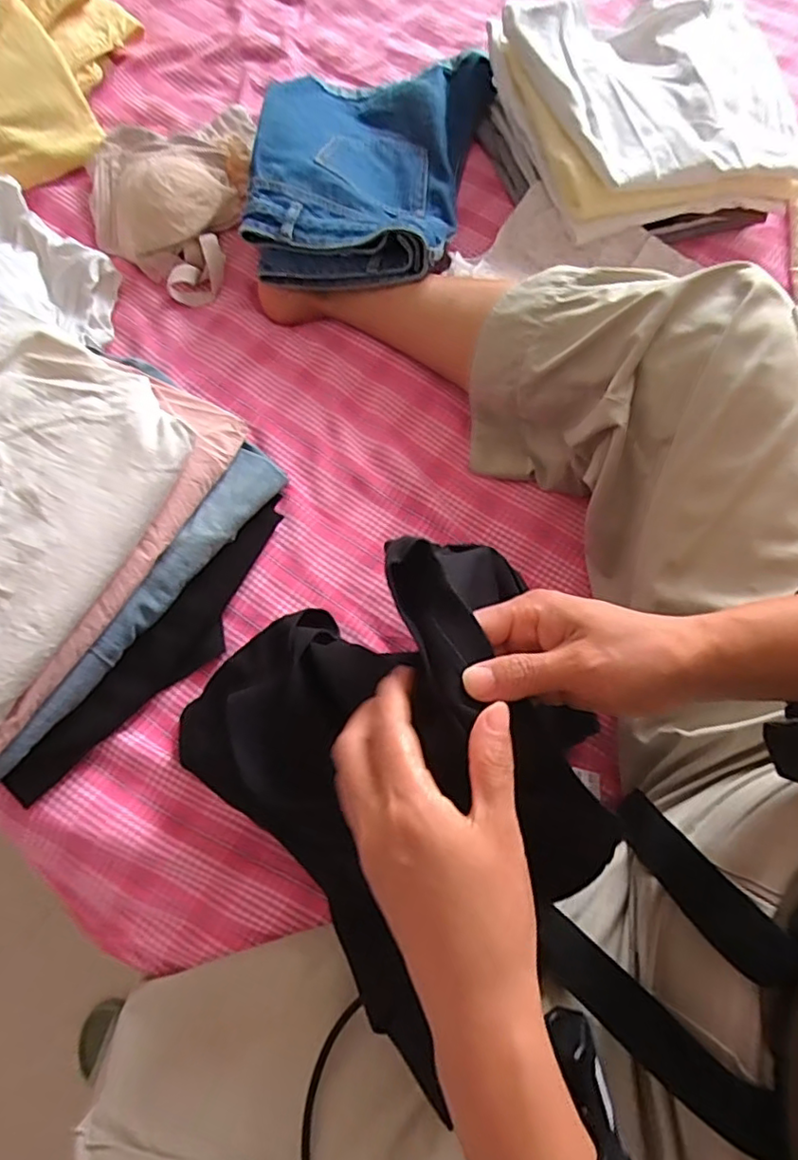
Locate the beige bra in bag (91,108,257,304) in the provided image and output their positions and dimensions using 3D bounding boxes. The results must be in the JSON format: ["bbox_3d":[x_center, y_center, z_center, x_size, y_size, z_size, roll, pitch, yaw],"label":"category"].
[{"bbox_3d":[-0.251,-0.428,0.651,0.178,0.056,0.261,-8,71,-2],"label":"beige bra in bag"}]

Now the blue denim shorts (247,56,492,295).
[{"bbox_3d":[-0.034,-0.460,0.651,0.217,0.077,0.363,13,71,5],"label":"blue denim shorts"}]

